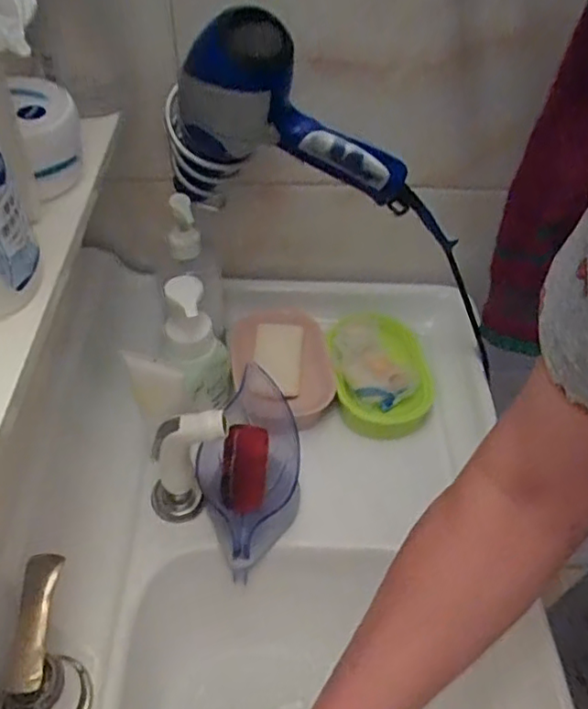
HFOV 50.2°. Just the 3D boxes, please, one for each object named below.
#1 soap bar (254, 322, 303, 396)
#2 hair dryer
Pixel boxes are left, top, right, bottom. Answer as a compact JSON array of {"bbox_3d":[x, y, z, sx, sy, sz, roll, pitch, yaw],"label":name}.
[{"bbox_3d":[-0.019,0.002,0.723,0.053,0.018,0.101,4,47,1],"label":"soap bar"},{"bbox_3d":[0.015,-0.197,0.546,0.259,0.178,0.085,2,47,-1],"label":"hair dryer"}]

